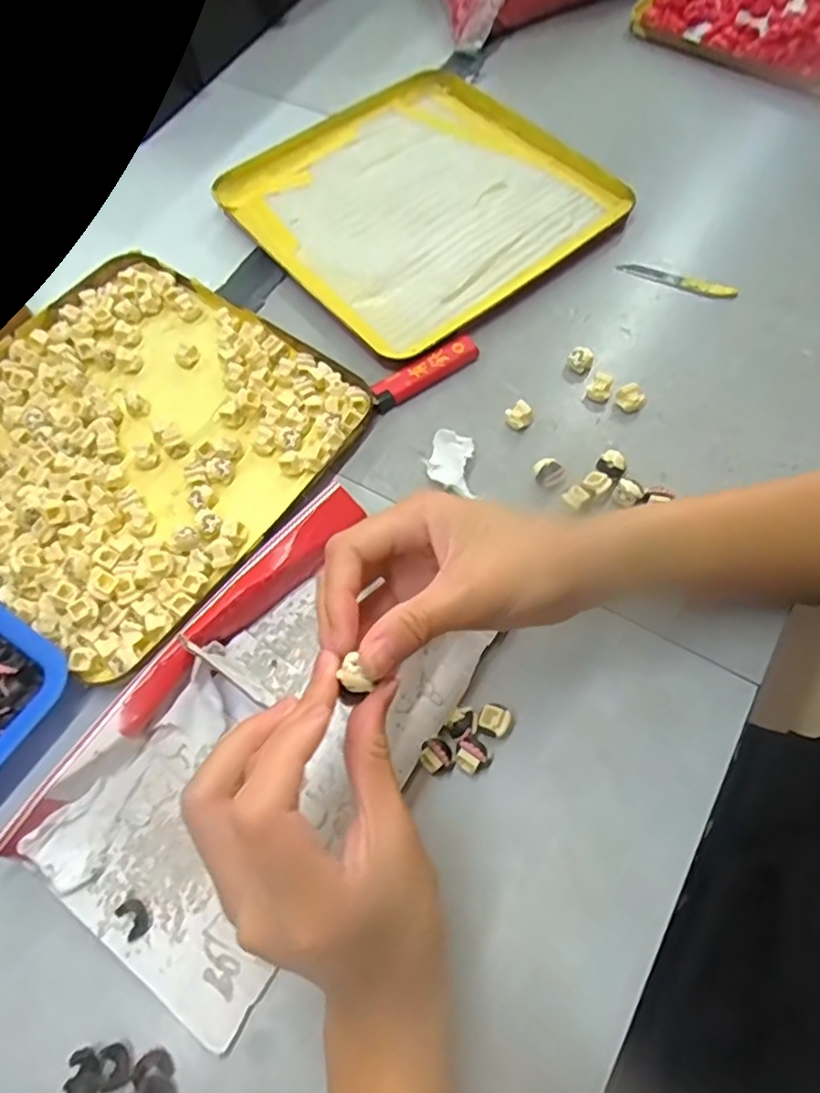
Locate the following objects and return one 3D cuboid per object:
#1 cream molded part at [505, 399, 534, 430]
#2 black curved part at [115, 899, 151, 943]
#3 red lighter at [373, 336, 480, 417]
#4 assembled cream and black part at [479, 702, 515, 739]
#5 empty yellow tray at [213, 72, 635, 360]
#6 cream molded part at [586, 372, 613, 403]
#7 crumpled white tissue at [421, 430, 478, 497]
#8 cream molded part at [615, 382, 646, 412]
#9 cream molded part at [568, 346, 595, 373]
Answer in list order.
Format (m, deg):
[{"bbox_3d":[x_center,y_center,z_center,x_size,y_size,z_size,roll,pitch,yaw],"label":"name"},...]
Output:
[{"bbox_3d":[0.068,-0.082,0.397,0.016,0.017,0.011,19,67,10],"label":"cream molded part"},{"bbox_3d":[-0.125,0.168,0.286,0.012,0.004,0.017,-36,69,-14],"label":"black curved part"},{"bbox_3d":[0.010,-0.114,0.419,0.078,0.013,0.021,-33,68,-13],"label":"red lighter"},{"bbox_3d":[0.043,0.088,0.315,0.016,0.010,0.016,27,69,13],"label":"assembled cream and black part"},{"bbox_3d":[0.007,-0.264,0.480,0.233,0.011,0.232,-38,70,-15],"label":"empty yellow tray"},{"bbox_3d":[0.121,-0.102,0.404,0.014,0.014,0.015,18,67,10],"label":"cream molded part"},{"bbox_3d":[0.024,-0.052,0.383,0.029,0.012,0.045,0,65,1],"label":"crumpled white tissue"},{"bbox_3d":[0.139,-0.094,0.398,0.017,0.013,0.014,27,69,13],"label":"cream molded part"},{"bbox_3d":[0.112,-0.122,0.415,0.016,0.014,0.014,18,67,10],"label":"cream molded part"}]

